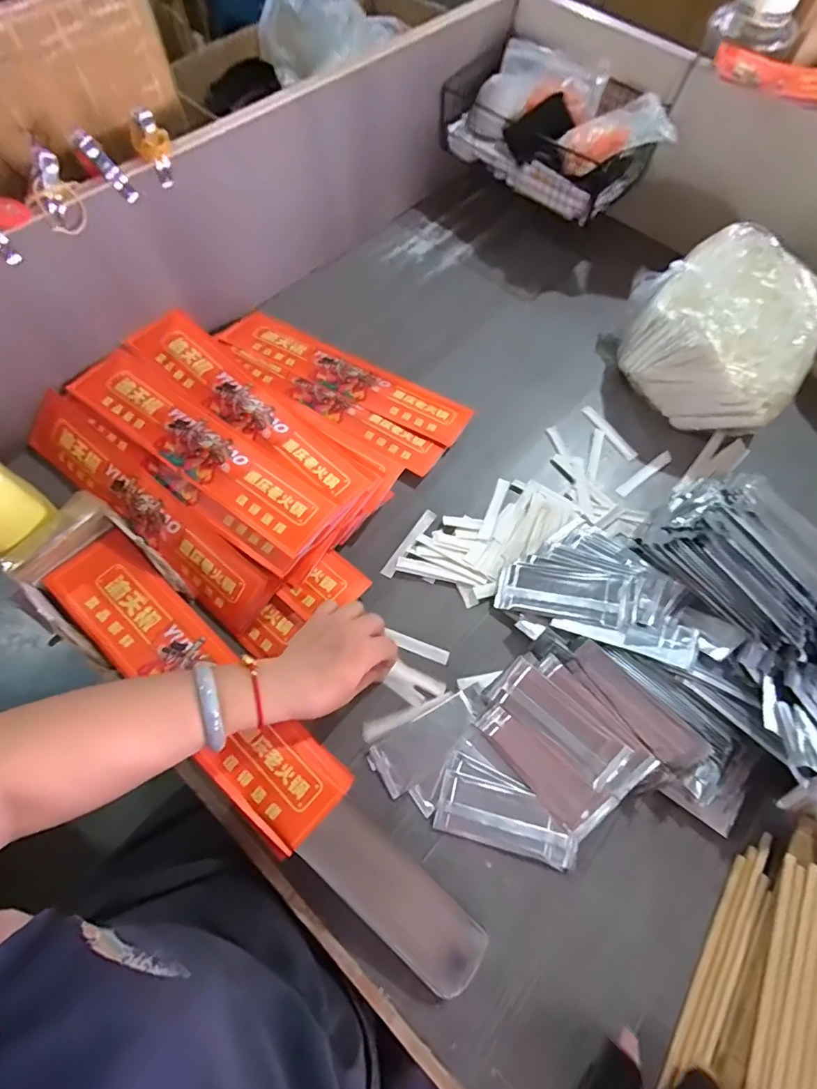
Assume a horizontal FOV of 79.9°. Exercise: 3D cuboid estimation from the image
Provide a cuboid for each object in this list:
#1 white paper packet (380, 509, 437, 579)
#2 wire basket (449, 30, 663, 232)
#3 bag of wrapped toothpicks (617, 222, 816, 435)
[{"bbox_3d":[0.001,-0.002,0.537,0.013,0.004,0.093,32,69,12],"label":"white paper packet"},{"bbox_3d":[0.202,-0.582,0.681,0.293,0.108,0.147,36,69,14],"label":"wire basket"},{"bbox_3d":[0.384,-0.271,0.611,0.215,0.124,0.247,34,69,13],"label":"bag of wrapped toothpicks"}]

